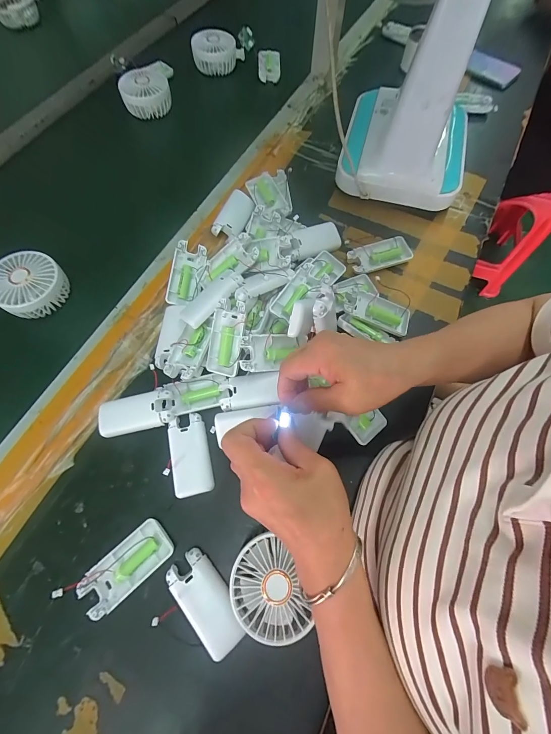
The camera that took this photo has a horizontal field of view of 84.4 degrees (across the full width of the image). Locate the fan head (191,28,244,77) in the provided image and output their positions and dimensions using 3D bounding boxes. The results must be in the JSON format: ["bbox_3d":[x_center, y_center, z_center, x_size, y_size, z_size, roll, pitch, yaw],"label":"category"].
[{"bbox_3d":[-0.118,-0.637,0.612,0.092,0.050,0.076,-20,71,-9],"label":"fan head"}]

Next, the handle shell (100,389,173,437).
[{"bbox_3d":[-0.172,0.056,0.371,0.093,0.019,0.042,-10,70,-5],"label":"handle shell"}]

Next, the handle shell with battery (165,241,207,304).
[{"bbox_3d":[-0.125,-0.132,0.437,0.049,0.023,0.090,12,82,3],"label":"handle shell with battery"}]

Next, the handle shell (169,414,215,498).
[{"bbox_3d":[-0.101,0.103,0.360,0.045,0.011,0.092,-12,72,-7],"label":"handle shell"}]

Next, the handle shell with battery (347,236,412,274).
[{"bbox_3d":[0.158,-0.170,0.461,0.093,0.015,0.047,-19,73,-9],"label":"handle shell with battery"}]

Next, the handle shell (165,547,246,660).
[{"bbox_3d":[-0.070,0.234,0.306,0.043,0.013,0.091,-38,77,-14],"label":"handle shell"}]

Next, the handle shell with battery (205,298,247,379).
[{"bbox_3d":[-0.061,-0.036,0.380,0.042,0.021,0.091,11,98,3],"label":"handle shell with battery"}]

